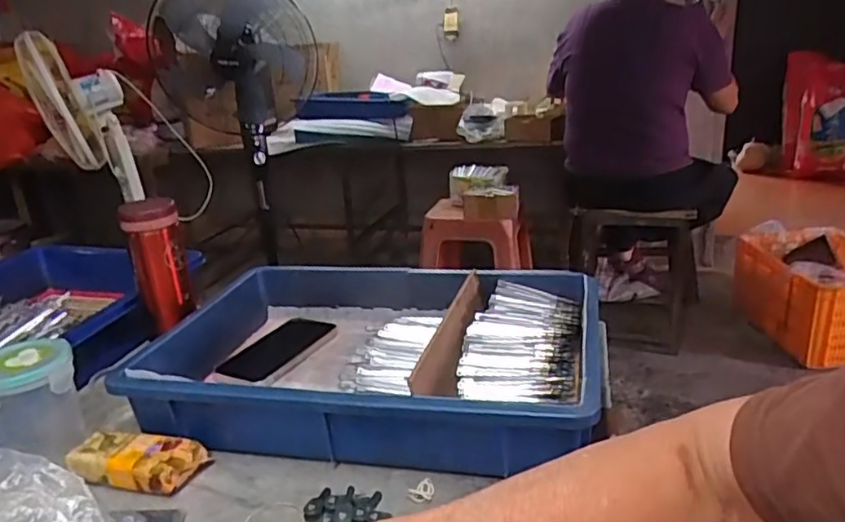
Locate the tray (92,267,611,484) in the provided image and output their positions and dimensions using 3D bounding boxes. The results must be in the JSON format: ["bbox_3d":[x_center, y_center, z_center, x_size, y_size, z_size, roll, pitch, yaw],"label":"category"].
[{"bbox_3d":[-0.061,0.093,0.635,0.440,0.090,0.284,1,20,13],"label":"tray"}]

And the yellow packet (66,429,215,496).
[{"bbox_3d":[-0.246,0.173,0.538,0.105,0.030,0.048,0,20,12],"label":"yellow packet"}]

